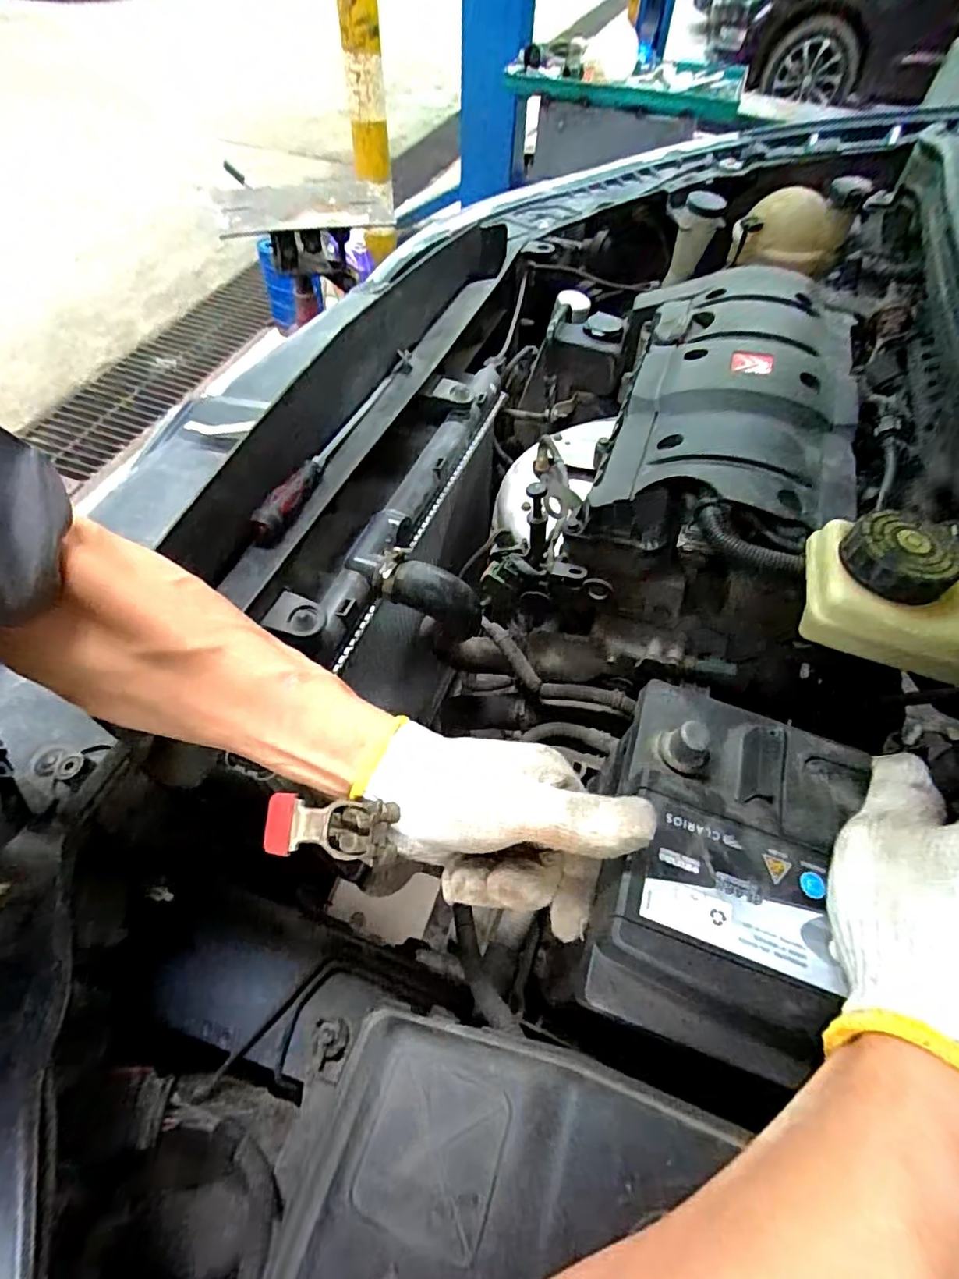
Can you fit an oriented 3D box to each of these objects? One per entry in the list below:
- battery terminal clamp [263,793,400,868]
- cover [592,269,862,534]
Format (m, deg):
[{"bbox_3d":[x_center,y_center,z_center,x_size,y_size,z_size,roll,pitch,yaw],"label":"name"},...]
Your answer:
[{"bbox_3d":[-0.076,0.096,0.287,0.067,0.019,0.027,7,56,2],"label":"battery terminal clamp"},{"bbox_3d":[0.251,-0.264,0.572,0.228,0.075,0.438,20,57,10],"label":"cover"}]

